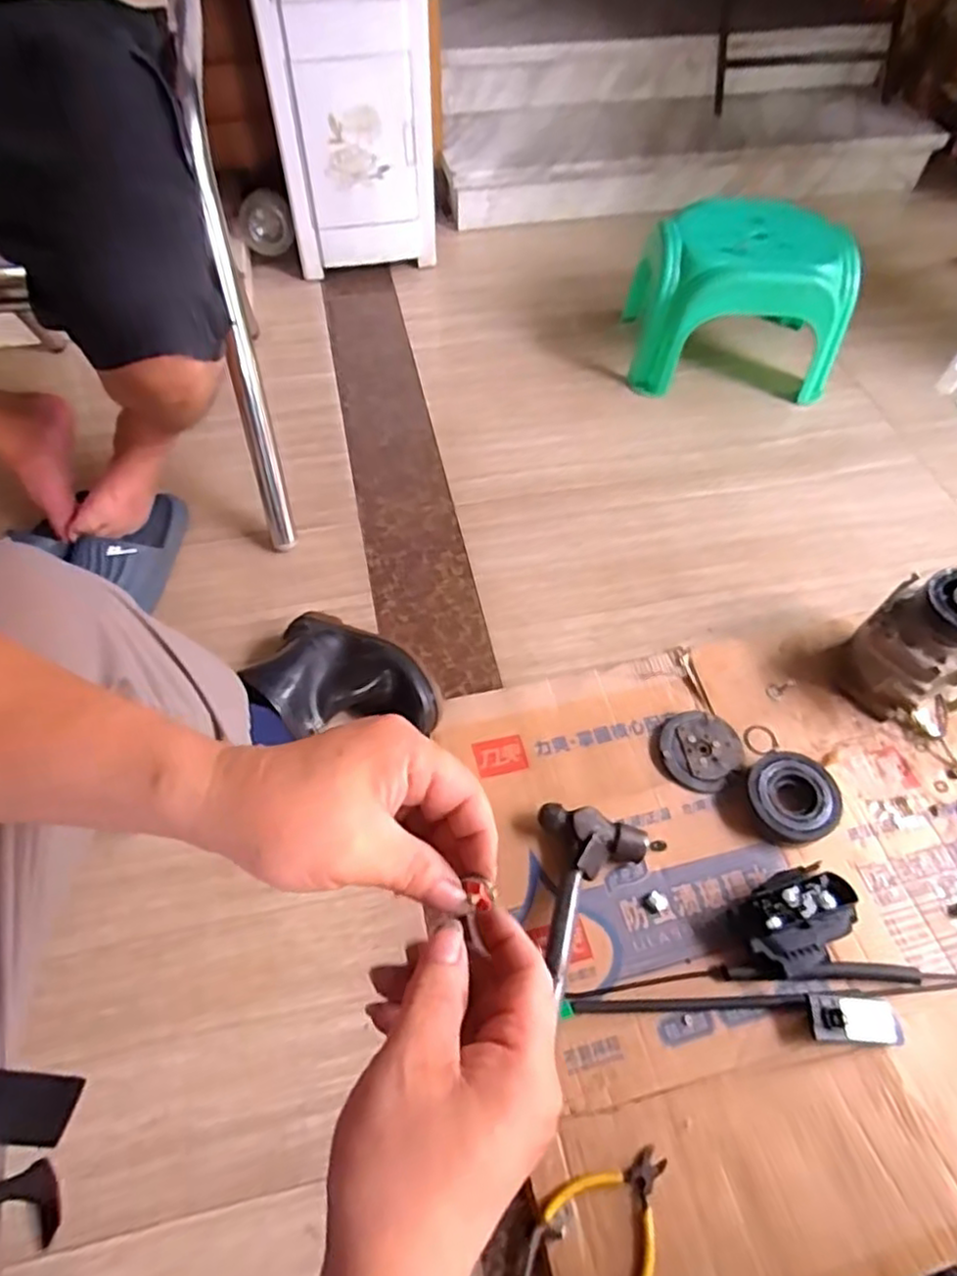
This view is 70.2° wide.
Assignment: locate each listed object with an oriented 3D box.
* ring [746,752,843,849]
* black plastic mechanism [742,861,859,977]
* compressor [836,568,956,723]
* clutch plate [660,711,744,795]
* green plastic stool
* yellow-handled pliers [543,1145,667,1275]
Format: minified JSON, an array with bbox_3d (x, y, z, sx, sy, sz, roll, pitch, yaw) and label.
[{"bbox_3d":[0.368,0.187,0.802,0.097,0.045,0.104,1,55,-1],"label":"ring"},{"bbox_3d":[0.330,0.295,0.711,0.113,0.068,0.087,-22,58,-17],"label":"black plastic mechanism"},{"bbox_3d":[0.557,0.015,0.846,0.121,0.188,0.148,-32,62,-22],"label":"compressor"},{"bbox_3d":[0.276,0.137,0.848,0.093,0.010,0.105,38,62,22],"label":"clutch plate"},{"bbox_3d":[0.487,-0.626,1.269,0.362,0.253,0.255,4,55,1],"label":"green plastic stool"},{"bbox_3d":[0.127,0.500,0.595,0.109,0.017,0.095,-38,64,-25],"label":"yellow-handled pliers"}]

